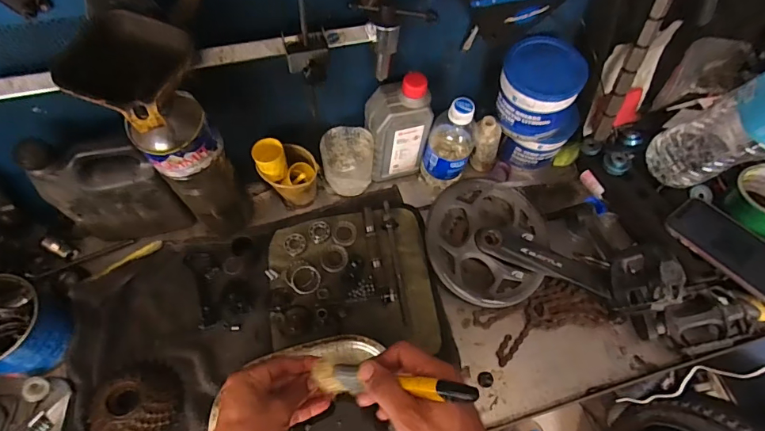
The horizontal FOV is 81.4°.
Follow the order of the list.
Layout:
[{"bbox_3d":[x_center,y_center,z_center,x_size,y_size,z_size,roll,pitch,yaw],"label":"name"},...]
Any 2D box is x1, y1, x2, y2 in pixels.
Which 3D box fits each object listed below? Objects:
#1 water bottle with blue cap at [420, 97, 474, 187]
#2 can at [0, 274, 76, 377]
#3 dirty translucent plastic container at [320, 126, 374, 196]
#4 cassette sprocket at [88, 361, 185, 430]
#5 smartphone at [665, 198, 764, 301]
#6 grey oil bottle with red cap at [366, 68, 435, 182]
[{"bbox_3d":[0.094,-0.098,0.628,0.062,0.169,0.060,1,62,-2],"label":"water bottle with blue cap"},{"bbox_3d":[-0.430,0.129,0.517,0.096,0.097,0.102,19,63,8],"label":"can"},{"bbox_3d":[-0.049,-0.074,0.632,0.070,0.082,0.065,-3,62,-4],"label":"dirty translucent plastic container"},{"bbox_3d":[-0.284,0.218,0.511,0.089,0.033,0.097,1,62,-2],"label":"cassette sprocket"},{"bbox_3d":[0.453,0.039,0.577,0.077,0.013,0.148,-36,58,-16],"label":"smartphone"},{"bbox_3d":[0.020,-0.118,0.616,0.078,0.175,0.047,-12,63,-9],"label":"grey oil bottle with red cap"}]

